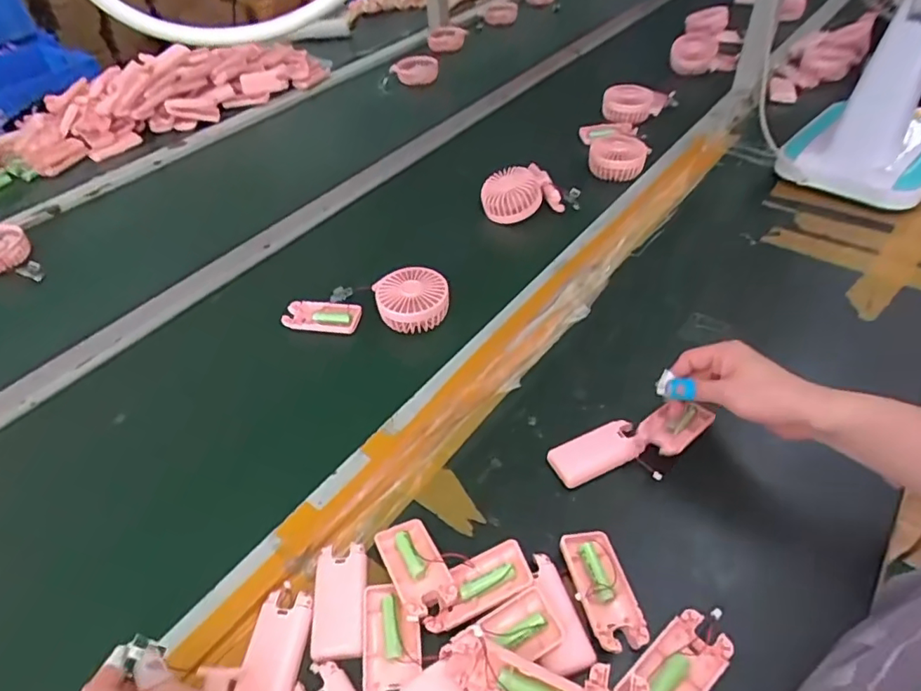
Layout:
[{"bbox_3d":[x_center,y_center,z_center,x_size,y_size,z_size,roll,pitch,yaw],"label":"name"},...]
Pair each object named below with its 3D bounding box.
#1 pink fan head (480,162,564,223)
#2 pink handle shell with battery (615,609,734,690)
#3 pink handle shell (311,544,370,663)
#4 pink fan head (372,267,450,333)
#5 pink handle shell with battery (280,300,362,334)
[{"bbox_3d":[0.090,-0.225,0.831,0.111,0.056,0.066,-10,47,-5],"label":"pink fan head"},{"bbox_3d":[0.162,0.242,0.415,0.093,0.021,0.045,-34,53,-25],"label":"pink handle shell with battery"},{"bbox_3d":[-0.103,0.216,0.475,0.044,0.011,0.090,-3,47,2],"label":"pink handle shell"},{"bbox_3d":[-0.060,-0.056,0.697,0.086,0.043,0.079,-2,47,2],"label":"pink fan head"},{"bbox_3d":[-0.175,-0.038,0.710,0.097,0.016,0.044,4,47,8],"label":"pink handle shell with battery"}]

